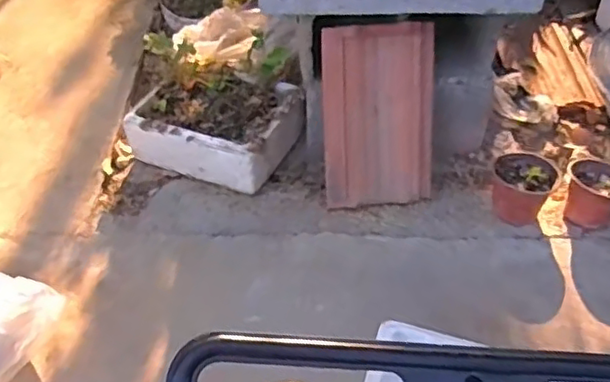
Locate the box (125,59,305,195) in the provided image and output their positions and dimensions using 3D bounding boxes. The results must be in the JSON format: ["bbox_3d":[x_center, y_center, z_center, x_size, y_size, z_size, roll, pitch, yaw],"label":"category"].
[{"bbox_3d":[-0.179,-0.142,1.297,0.297,0.107,0.247,21,49,19],"label":"box"}]

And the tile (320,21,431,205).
[{"bbox_3d":[0.139,-0.135,1.165,0.203,0.333,0.021,-5,20,-7],"label":"tile"}]

